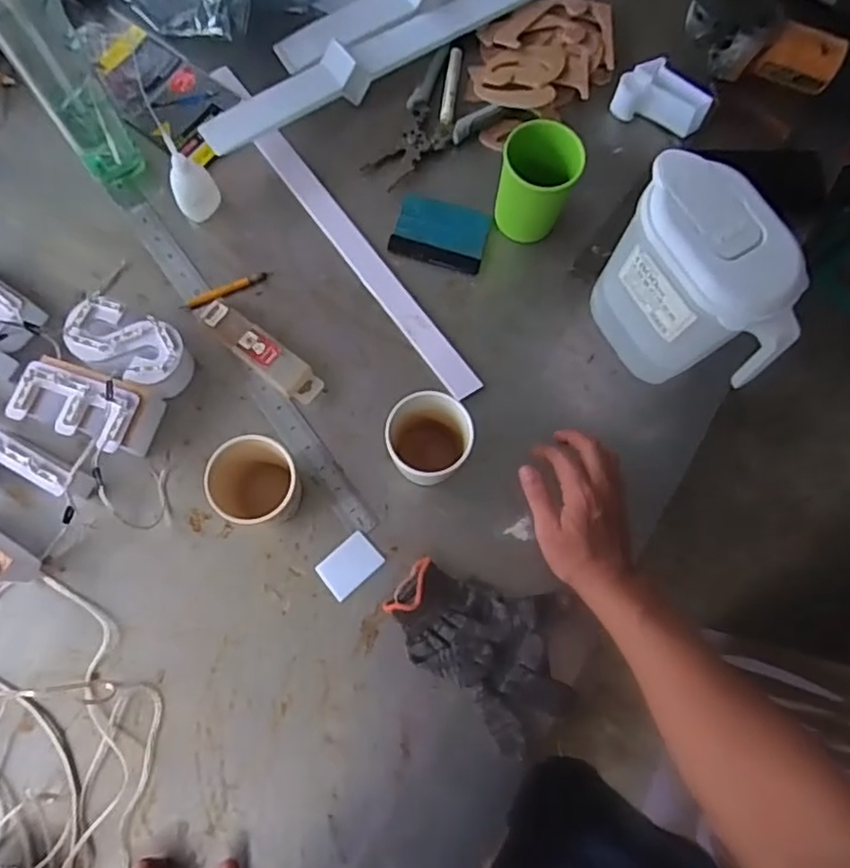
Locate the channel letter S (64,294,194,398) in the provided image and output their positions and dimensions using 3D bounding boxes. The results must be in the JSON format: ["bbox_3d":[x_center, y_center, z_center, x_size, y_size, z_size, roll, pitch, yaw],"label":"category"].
[{"bbox_3d":[-0.280,-0.081,0.612,0.114,0.044,0.066,26,77,5],"label":"channel letter S"}]

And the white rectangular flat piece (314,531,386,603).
[{"bbox_3d":[-0.070,0.122,0.598,0.056,0.004,0.040,-43,81,-11],"label":"white rectangular flat piece"}]

